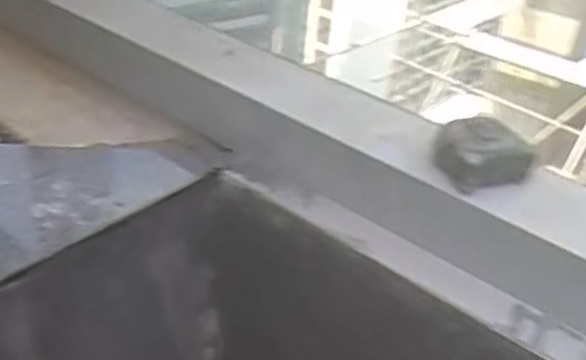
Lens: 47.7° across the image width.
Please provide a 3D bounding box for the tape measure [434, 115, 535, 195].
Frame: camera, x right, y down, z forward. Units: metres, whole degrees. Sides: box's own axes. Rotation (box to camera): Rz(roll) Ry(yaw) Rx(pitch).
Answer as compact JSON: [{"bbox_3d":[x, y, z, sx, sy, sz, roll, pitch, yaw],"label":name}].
[{"bbox_3d":[0.187,-0.027,0.651,0.079,0.043,0.067,-8,35,-20],"label":"tape measure"}]

